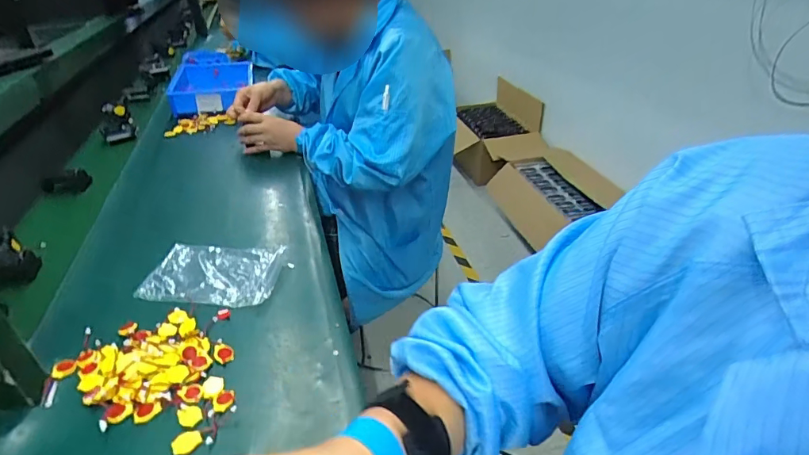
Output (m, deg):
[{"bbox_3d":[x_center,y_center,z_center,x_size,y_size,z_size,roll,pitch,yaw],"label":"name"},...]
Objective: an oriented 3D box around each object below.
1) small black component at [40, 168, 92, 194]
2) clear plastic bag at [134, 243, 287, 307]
[{"bbox_3d":[-0.664,-0.092,0.887,0.087,0.042,0.032,-13,35,-16],"label":"small black component"},{"bbox_3d":[-0.267,0.063,0.633,0.185,0.019,0.119,2,34,7],"label":"clear plastic bag"}]

